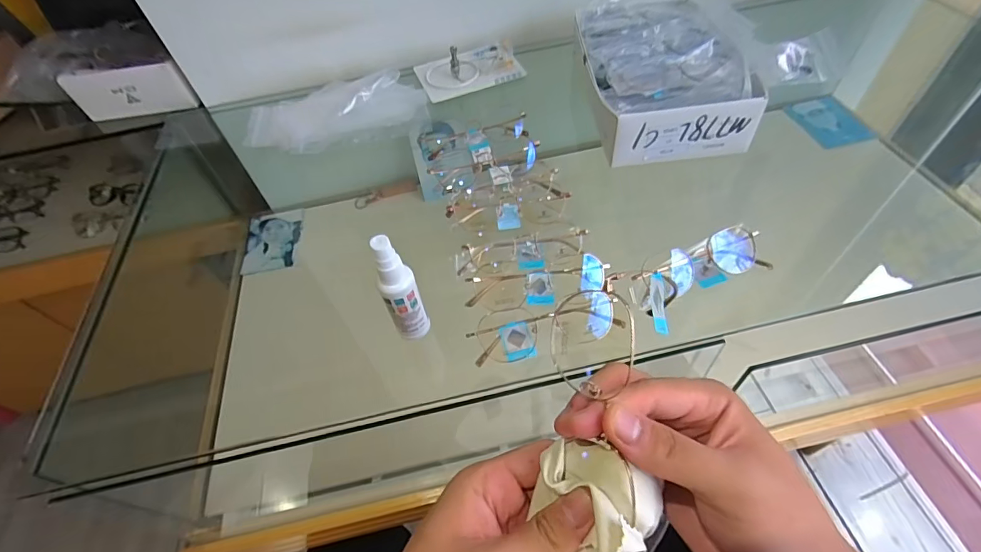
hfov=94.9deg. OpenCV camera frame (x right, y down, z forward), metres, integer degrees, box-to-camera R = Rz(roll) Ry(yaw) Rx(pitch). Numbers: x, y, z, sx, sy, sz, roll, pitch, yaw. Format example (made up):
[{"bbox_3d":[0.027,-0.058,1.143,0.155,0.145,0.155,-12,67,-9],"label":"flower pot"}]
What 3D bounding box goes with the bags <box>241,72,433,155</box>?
[{"bbox_3d":[-0.211,-0.229,0.617,0.244,0.033,0.142,-10,53,-2],"label":"bags"}]

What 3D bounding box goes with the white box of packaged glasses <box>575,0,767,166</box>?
[{"bbox_3d":[0.206,-0.259,0.559,0.179,0.069,0.266,-4,53,2],"label":"white box of packaged glasses"}]

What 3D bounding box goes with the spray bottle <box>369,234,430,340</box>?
[{"bbox_3d":[-0.072,0.013,0.360,0.027,0.106,0.023,-14,53,-5],"label":"spray bottle"}]

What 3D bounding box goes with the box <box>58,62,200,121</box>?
[{"bbox_3d":[-0.534,-0.273,0.671,0.168,0.063,0.021,-8,53,0],"label":"box"}]

